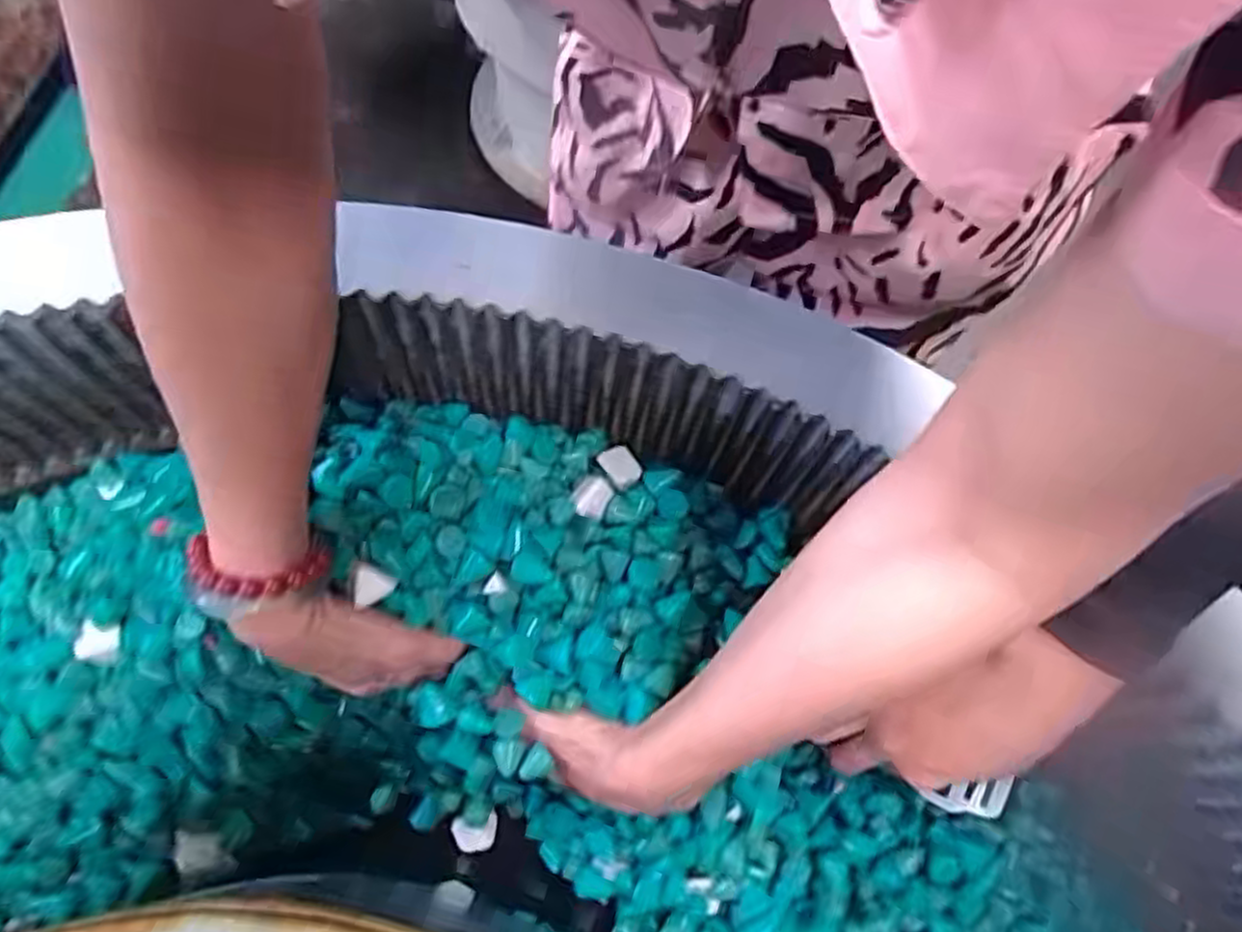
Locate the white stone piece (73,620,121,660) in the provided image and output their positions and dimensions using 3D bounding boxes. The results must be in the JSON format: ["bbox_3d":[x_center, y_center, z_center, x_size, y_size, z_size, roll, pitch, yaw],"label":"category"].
[{"bbox_3d":[-0.287,0.097,0.414,0.021,0.007,0.019,5,65,-1],"label":"white stone piece"}]

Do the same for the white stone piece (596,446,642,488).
[{"bbox_3d":[-0.001,-0.001,0.451,0.021,0.013,0.024,-35,72,-17],"label":"white stone piece"}]

